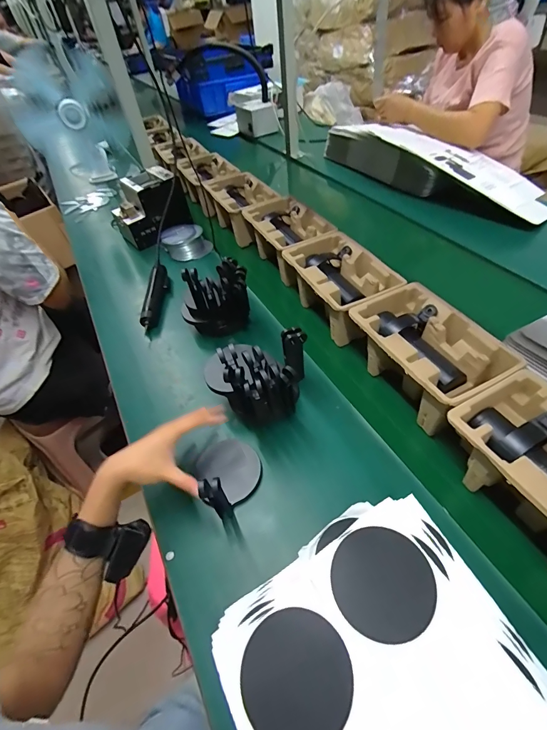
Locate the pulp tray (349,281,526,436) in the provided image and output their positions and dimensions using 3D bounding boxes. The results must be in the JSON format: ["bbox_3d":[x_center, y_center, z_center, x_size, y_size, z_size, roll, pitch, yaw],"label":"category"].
[{"bbox_3d":[0.239,-0.016,0.574,0.145,0.101,0.232,-21,52,-16],"label":"pulp tray"}]

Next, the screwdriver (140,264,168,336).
[{"bbox_3d":[-0.274,-0.158,0.817,0.039,0.034,0.211,-1,49,0],"label":"screwdriver"}]

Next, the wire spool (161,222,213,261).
[{"bbox_3d":[-0.240,-0.341,0.972,0.125,0.051,0.117,-1,49,1],"label":"wire spool"}]

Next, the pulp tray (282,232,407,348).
[{"bbox_3d":[0.131,-0.151,0.709,0.154,0.105,0.254,-20,52,-15],"label":"pulp tray"}]

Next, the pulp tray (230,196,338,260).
[{"bbox_3d":[0.023,-0.318,0.877,0.155,0.108,0.255,-26,54,-20],"label":"pulp tray"}]

